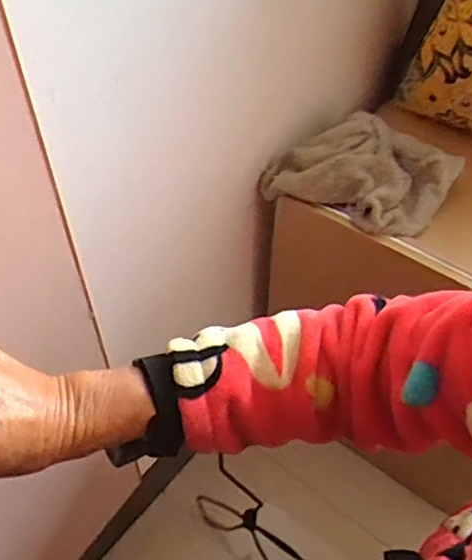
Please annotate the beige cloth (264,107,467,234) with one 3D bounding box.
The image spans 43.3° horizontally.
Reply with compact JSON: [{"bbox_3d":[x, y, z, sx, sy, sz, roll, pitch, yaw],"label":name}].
[{"bbox_3d":[0.153,-0.135,0.711,0.194,0.059,0.172,28,54,23],"label":"beige cloth"}]

